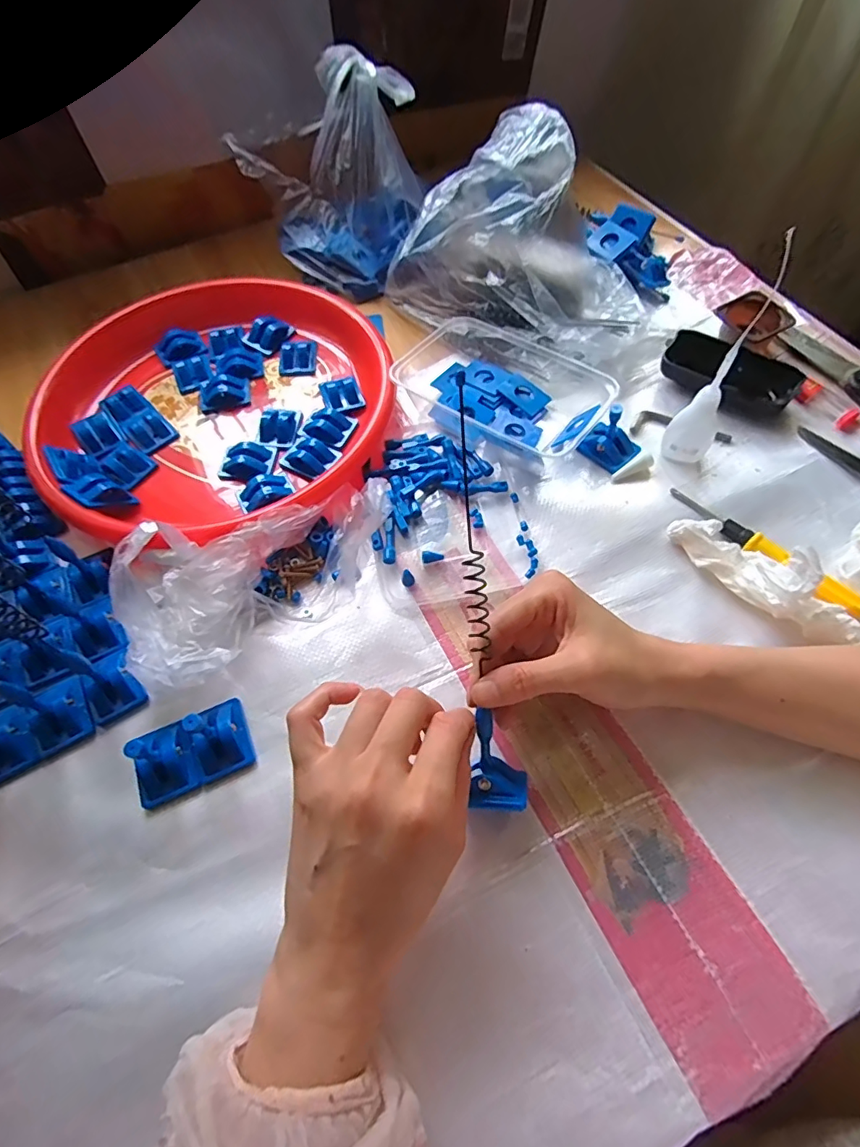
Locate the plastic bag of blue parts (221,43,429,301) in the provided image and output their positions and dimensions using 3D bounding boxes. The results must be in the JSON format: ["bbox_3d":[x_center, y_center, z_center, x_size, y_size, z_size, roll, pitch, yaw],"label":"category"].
[{"bbox_3d":[-0.093,-0.371,0.501,0.172,0.146,0.112,-11,61,-4],"label":"plastic bag of blue parts"}]

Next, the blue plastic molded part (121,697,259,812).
[{"bbox_3d":[-0.146,0.102,0.311,0.065,0.040,0.043,-23,63,-10],"label":"blue plastic molded part"}]

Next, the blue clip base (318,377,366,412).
[{"bbox_3d":[-0.077,-0.157,0.462,0.032,0.014,0.031,-21,63,-9],"label":"blue clip base"}]

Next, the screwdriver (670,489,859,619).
[{"bbox_3d":[0.234,-0.018,0.372,0.017,0.017,0.143,-39,67,-18],"label":"screwdriver"}]

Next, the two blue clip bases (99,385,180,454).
[{"bbox_3d":[-0.253,-0.135,0.458,0.074,0.012,0.035,40,70,21],"label":"two blue clip bases"}]

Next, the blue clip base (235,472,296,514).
[{"bbox_3d":[-0.130,-0.064,0.415,0.042,0.010,0.032,-31,65,-14],"label":"blue clip base"}]

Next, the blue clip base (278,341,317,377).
[{"bbox_3d":[-0.125,-0.203,0.491,0.033,0.013,0.034,-1,61,2],"label":"blue clip base"}]

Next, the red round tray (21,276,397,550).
[{"bbox_3d":[-0.186,-0.151,0.442,0.293,0.042,0.279,-1,61,2],"label":"red round tray"}]

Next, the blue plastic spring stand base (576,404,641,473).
[{"bbox_3d":[0.145,-0.107,0.418,0.031,0.033,0.038,-37,66,-17],"label":"blue plastic spring stand base"}]

